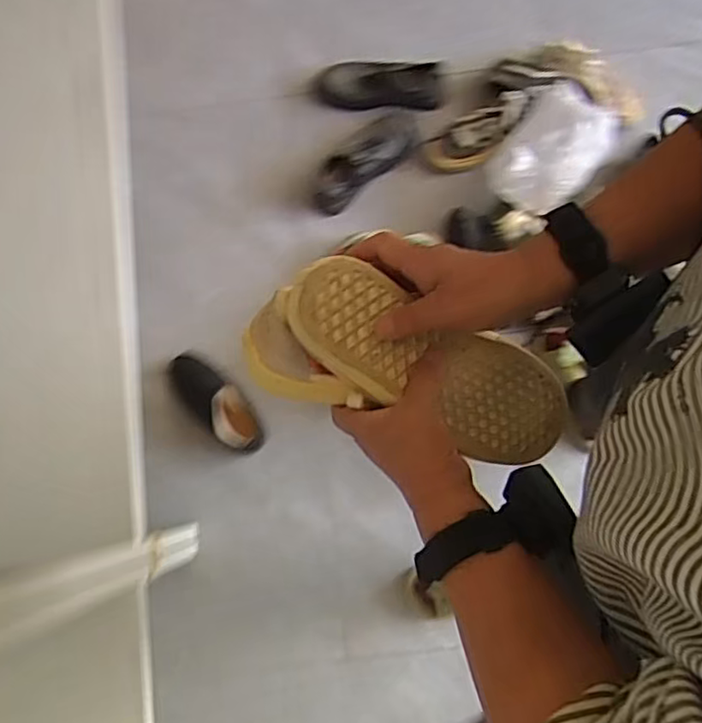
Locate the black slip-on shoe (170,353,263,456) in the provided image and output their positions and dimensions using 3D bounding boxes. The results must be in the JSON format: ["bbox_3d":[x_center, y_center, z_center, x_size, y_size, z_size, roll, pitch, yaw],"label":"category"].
[{"bbox_3d":[-0.282,0.073,1.293,0.255,0.098,0.101,40,82,21],"label":"black slip-on shoe"}]

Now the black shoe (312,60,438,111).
[{"bbox_3d":[0.055,-0.592,1.371,0.273,0.099,0.088,3,80,1],"label":"black shoe"}]

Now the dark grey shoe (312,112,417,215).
[{"bbox_3d":[0.028,-0.418,1.354,0.268,0.091,0.090,-39,82,-6],"label":"dark grey shoe"}]

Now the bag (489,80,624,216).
[{"bbox_3d":[0.392,-0.414,1.238,0.174,0.076,0.259,39,82,7],"label":"bag"}]

